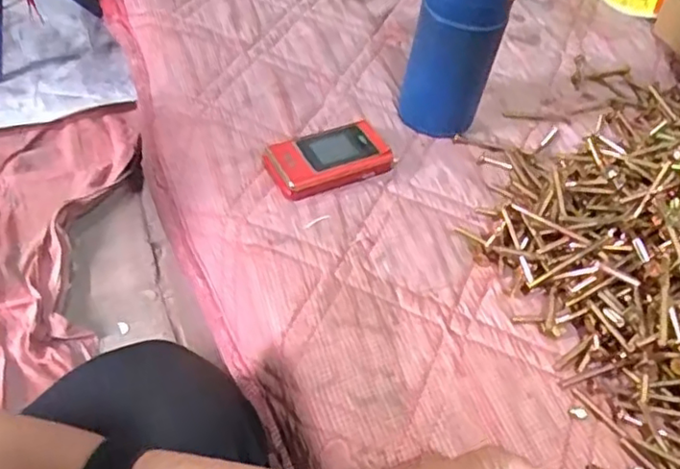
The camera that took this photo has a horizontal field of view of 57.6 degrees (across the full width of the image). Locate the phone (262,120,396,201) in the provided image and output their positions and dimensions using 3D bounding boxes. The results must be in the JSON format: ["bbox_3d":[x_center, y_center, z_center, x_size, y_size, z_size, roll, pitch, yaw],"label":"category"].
[{"bbox_3d":[-0.008,-0.066,0.534,0.104,0.023,0.056,-18,55,-21],"label":"phone"}]

